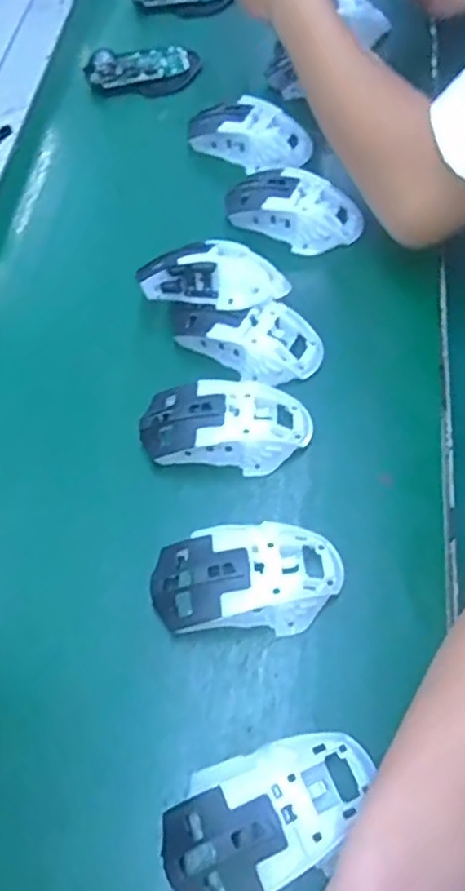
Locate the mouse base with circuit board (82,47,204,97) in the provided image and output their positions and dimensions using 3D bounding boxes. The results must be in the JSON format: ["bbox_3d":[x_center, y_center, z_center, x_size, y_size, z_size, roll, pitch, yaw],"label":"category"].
[{"bbox_3d":[-0.092,-0.386,0.667,0.115,0.025,0.047,-8,62,-1],"label":"mouse base with circuit board"}]

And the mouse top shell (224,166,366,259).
[{"bbox_3d":[0.051,-0.201,0.551,0.119,0.036,0.056,27,67,16],"label":"mouse top shell"}]

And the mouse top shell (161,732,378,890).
[{"bbox_3d":[0.021,0.195,0.341,0.120,0.036,0.068,-21,63,-8],"label":"mouse top shell"}]

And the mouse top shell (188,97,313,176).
[{"bbox_3d":[0.013,-0.283,0.593,0.115,0.032,0.053,10,63,9],"label":"mouse top shell"}]

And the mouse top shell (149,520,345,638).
[{"bbox_3d":[0.009,0.081,0.404,0.117,0.034,0.064,-4,62,1],"label":"mouse top shell"}]

